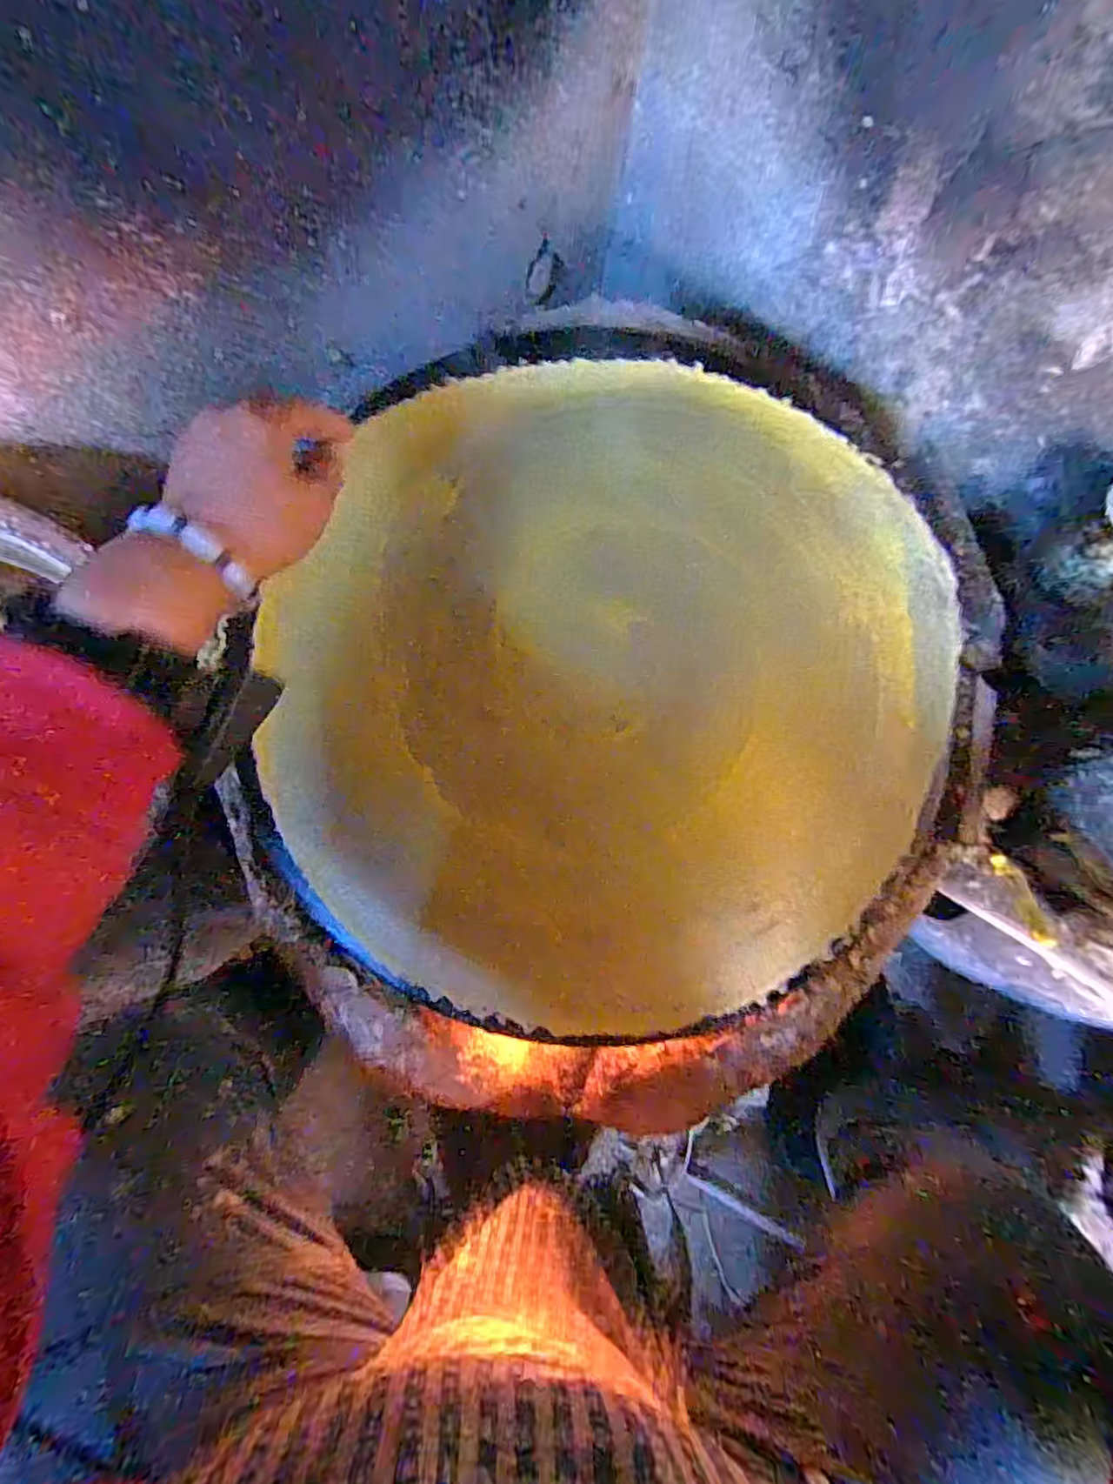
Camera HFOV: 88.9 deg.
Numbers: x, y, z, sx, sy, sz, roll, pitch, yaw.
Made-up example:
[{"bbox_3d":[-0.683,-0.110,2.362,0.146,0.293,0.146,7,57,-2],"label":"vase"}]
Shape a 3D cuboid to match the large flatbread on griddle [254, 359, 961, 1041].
[{"bbox_3d":[0.045,-0.047,0.441,0.503,0.020,0.499,0,85,-2],"label":"large flatbread on griddle"}]

